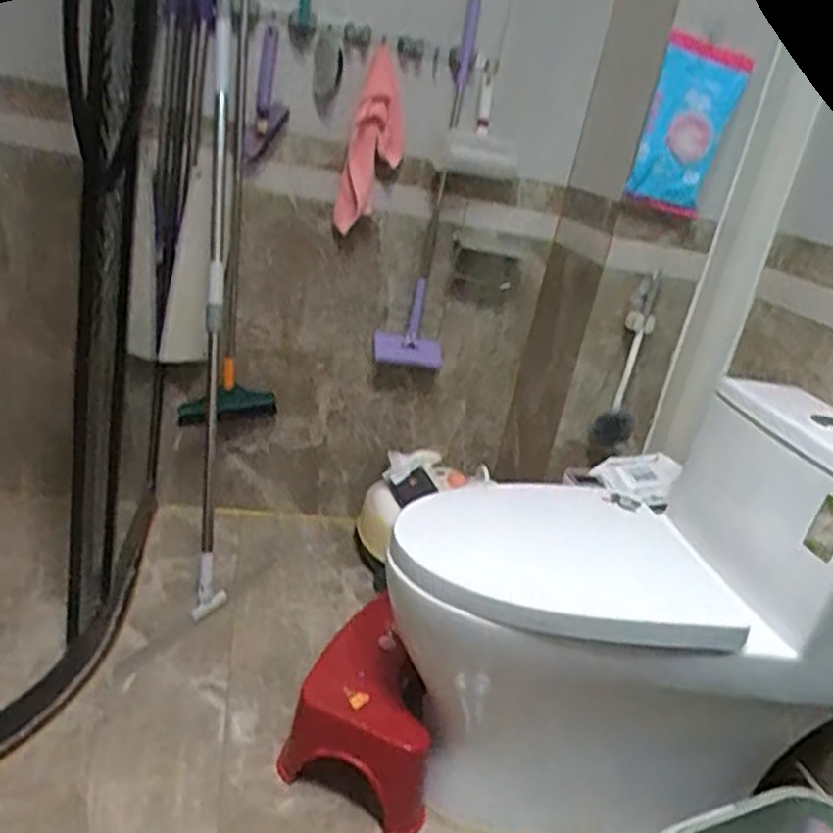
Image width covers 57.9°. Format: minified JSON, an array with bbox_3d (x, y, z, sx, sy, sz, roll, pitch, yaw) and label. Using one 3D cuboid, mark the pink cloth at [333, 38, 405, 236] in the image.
[{"bbox_3d":[-0.085,-0.502,1.424,0.116,0.310,0.137,10,21,-4],"label":"pink cloth"}]

